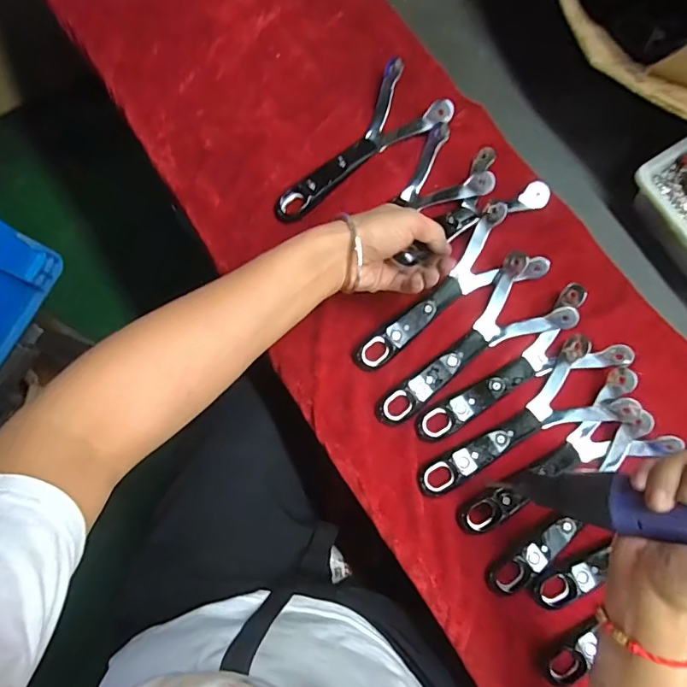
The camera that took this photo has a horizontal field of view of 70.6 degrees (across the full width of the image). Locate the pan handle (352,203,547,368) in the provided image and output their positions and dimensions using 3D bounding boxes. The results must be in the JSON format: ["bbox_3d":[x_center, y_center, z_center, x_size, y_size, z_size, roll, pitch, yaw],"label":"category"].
[{"bbox_3d":[0.094,-0.045,0.463,0.200,0.020,0.079,-37,81,-7],"label":"pan handle"}]

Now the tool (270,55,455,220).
[{"bbox_3d":[0.004,-0.207,0.497,0.202,0.020,0.086,-36,81,-7],"label":"tool"}]

